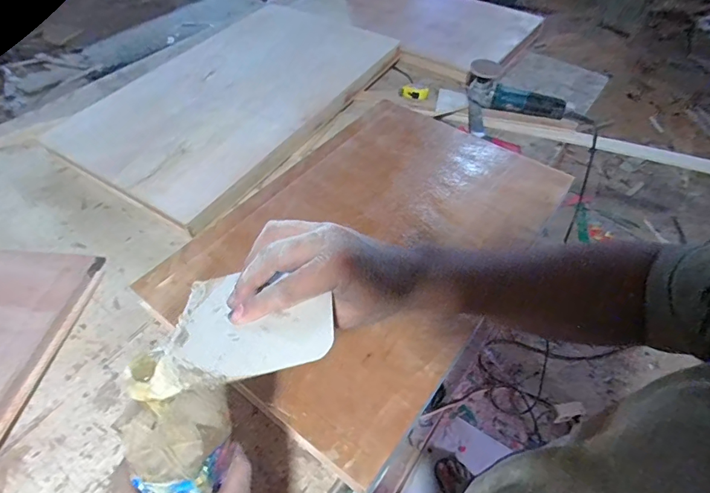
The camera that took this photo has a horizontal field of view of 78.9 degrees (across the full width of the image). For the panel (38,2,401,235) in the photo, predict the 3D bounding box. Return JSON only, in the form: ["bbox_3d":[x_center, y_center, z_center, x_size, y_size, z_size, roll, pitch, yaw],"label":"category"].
[{"bbox_3d":[-0.316,-0.410,1.142,0.507,0.060,0.809,27,61,20],"label":"panel"}]

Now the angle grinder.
[{"bbox_3d":[0.419,-0.399,1.126,0.257,0.099,0.091,21,52,16],"label":"angle grinder"}]

